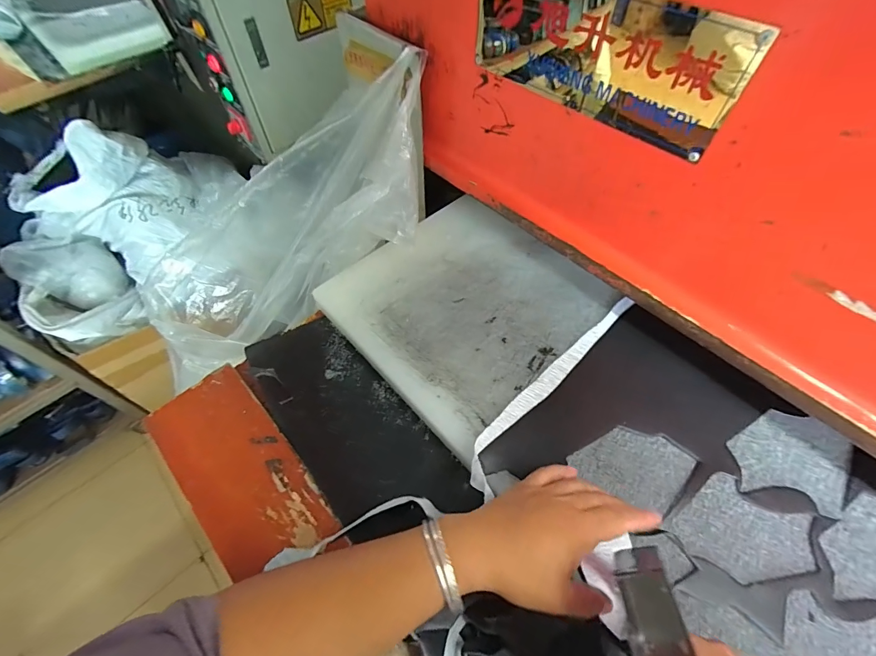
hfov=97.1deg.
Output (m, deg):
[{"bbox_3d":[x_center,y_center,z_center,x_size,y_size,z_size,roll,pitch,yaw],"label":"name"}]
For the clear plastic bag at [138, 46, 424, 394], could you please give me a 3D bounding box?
[{"bbox_3d":[-0.219,-0.141,0.585,0.568,0.145,0.198,-34,57,20],"label":"clear plastic bag"}]

